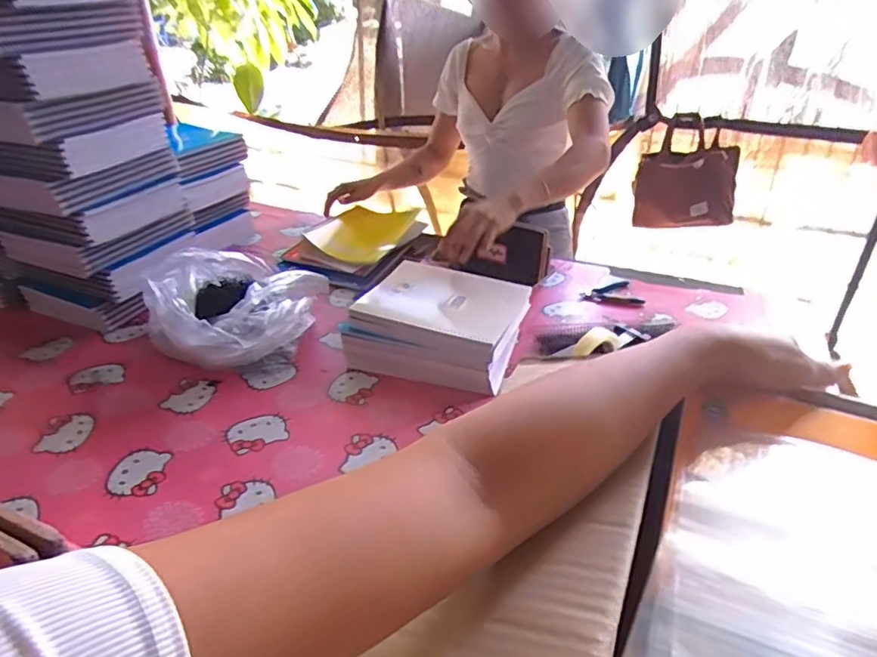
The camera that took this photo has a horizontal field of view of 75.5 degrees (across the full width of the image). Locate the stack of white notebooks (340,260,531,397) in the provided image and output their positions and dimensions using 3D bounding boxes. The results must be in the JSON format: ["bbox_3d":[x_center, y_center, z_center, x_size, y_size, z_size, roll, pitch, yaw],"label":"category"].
[{"bbox_3d":[0.001,-0.013,0.970,0.269,0.072,0.232,10,36,15],"label":"stack of white notebooks"}]

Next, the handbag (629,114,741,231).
[{"bbox_3d":[0.700,-0.422,1.585,0.267,0.267,0.133,18,39,25],"label":"handbag"}]

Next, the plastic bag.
[{"bbox_3d":[-0.325,-0.038,0.965,0.274,0.132,0.239,-30,44,-35],"label":"plastic bag"}]

